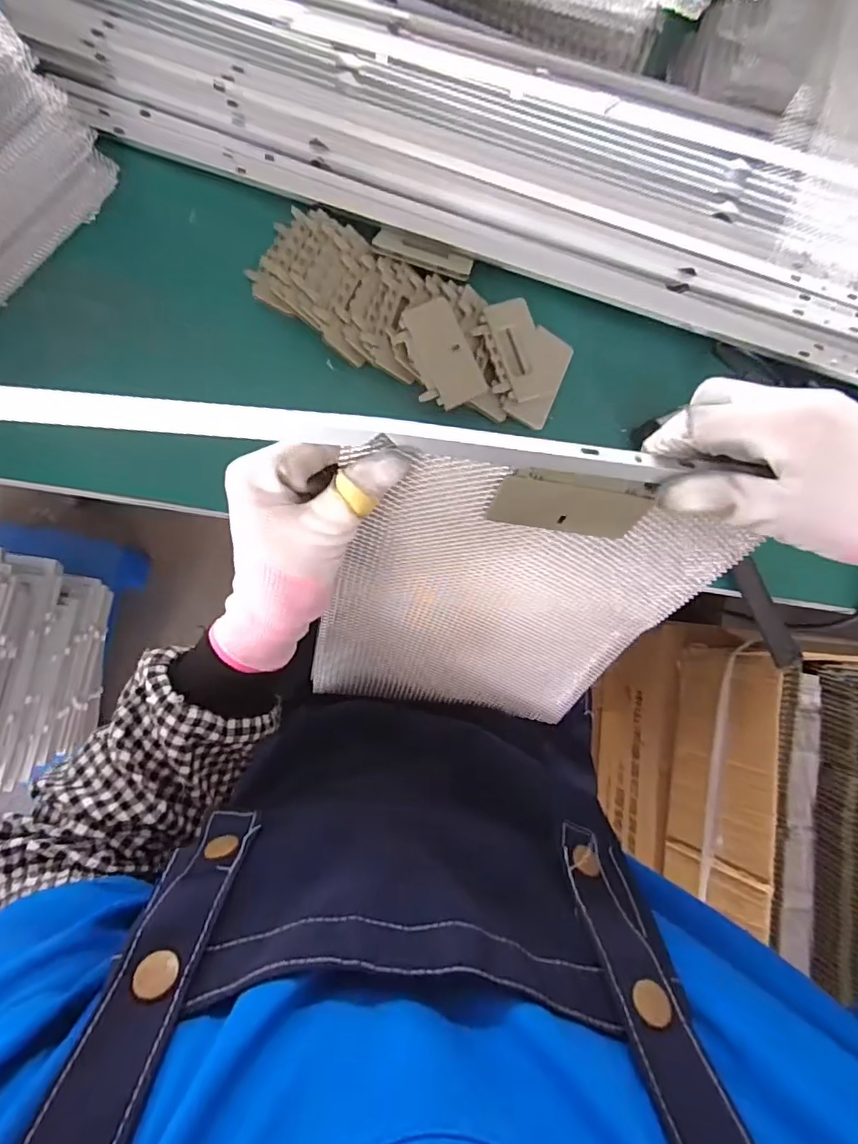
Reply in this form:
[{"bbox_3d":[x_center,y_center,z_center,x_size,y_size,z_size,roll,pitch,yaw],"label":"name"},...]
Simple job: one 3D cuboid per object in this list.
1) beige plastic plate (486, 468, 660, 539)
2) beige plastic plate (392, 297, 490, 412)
[{"bbox_3d":[0.079,-0.037,0.302,0.085,0.046,0.006,5,57,-9],"label":"beige plastic plate"},{"bbox_3d":[0.008,-0.182,0.454,0.055,0.009,0.088,-25,86,-8],"label":"beige plastic plate"}]

